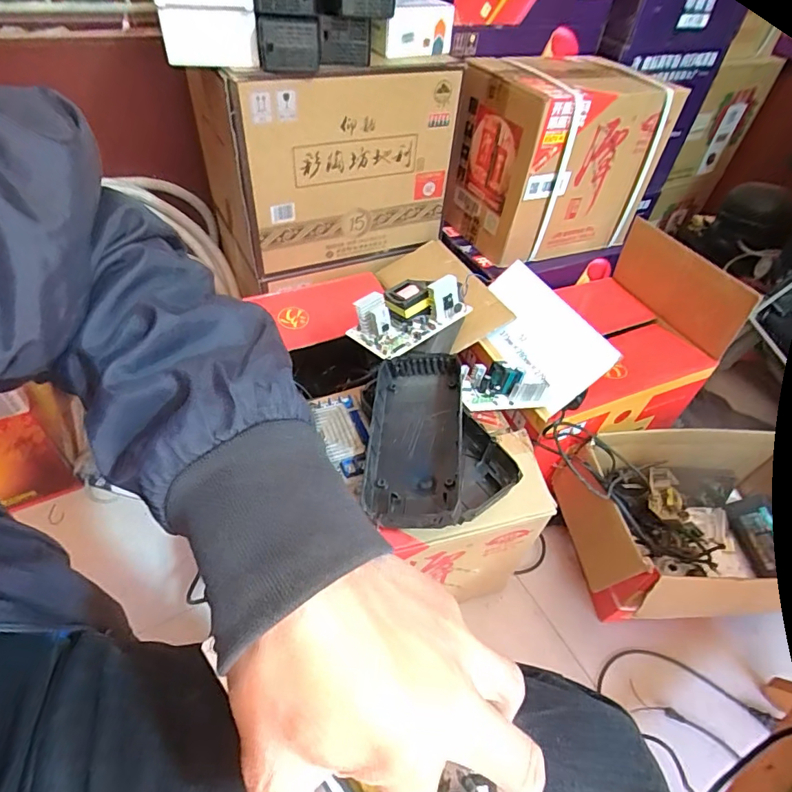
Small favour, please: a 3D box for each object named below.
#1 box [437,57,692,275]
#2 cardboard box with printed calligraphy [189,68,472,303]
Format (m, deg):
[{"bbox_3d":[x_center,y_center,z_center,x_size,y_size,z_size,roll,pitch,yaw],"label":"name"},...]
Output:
[{"bbox_3d":[0.299,-0.443,0.914,0.339,0.294,0.211,-17,51,-20],"label":"box"},{"bbox_3d":[-0.137,-0.435,0.894,0.413,0.338,0.242,-17,51,-20],"label":"cardboard box with printed calligraphy"}]

